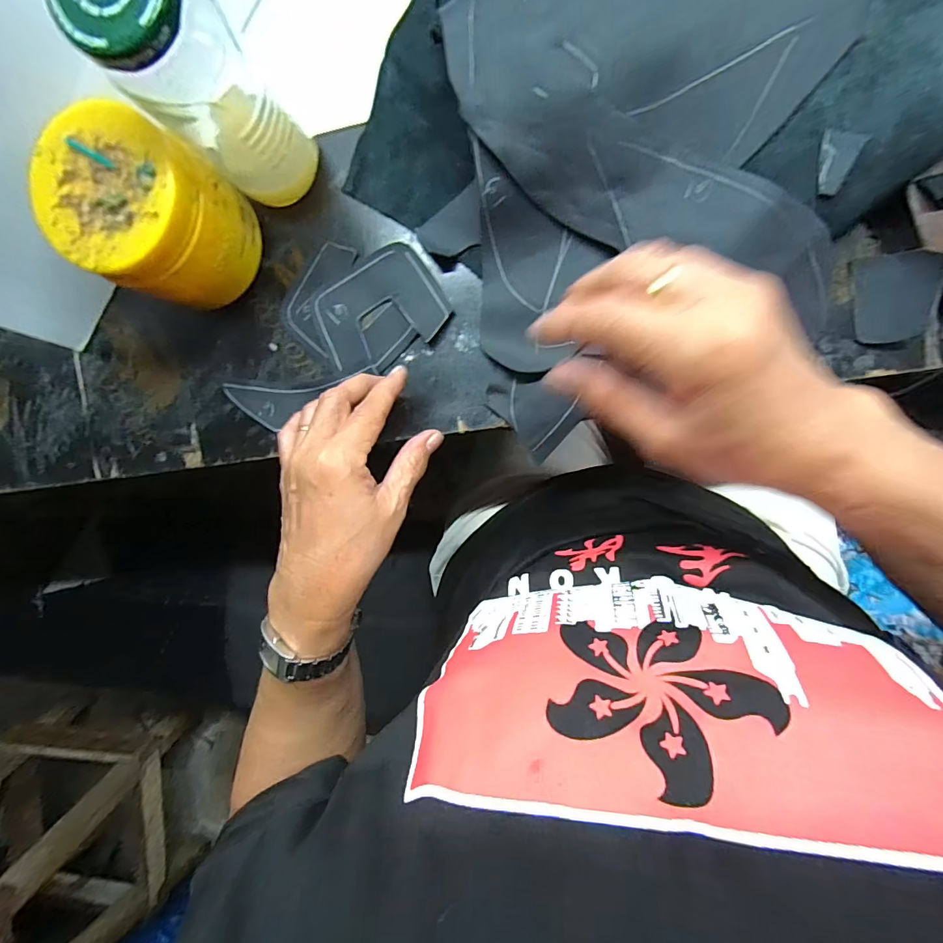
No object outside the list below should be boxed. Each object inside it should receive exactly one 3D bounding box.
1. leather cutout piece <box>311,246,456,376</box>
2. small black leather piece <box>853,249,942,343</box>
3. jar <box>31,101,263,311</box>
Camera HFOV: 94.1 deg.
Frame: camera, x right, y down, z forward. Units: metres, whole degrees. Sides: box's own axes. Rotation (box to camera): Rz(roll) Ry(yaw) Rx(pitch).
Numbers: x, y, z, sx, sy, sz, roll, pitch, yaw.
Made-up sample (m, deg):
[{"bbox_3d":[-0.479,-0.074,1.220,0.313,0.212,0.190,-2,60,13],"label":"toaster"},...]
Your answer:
[{"bbox_3d":[-0.070,-0.117,0.322,0.092,0.005,0.073,-30,88,8],"label":"leather cutout piece"},{"bbox_3d":[0.264,-0.109,0.273,0.040,0.006,0.052,-1,100,35],"label":"small black leather piece"},{"bbox_3d":[-0.198,-0.161,0.288,0.083,0.095,0.088,25,99,4],"label":"jar"}]

